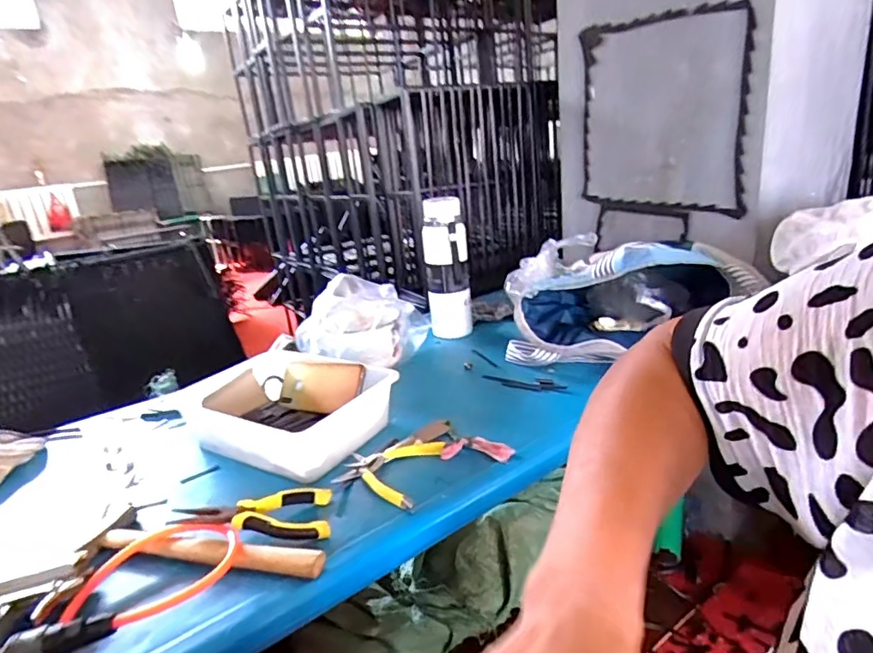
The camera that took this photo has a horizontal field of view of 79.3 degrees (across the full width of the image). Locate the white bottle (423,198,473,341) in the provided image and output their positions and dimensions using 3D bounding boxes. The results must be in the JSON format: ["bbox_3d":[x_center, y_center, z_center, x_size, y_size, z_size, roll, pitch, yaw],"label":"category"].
[{"bbox_3d":[0.022,-0.122,1.080,0.088,0.267,0.081,-6,18,3],"label":"white bottle"}]

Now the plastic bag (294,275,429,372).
[{"bbox_3d":[-0.131,-0.004,0.989,0.183,0.136,0.246,11,25,43],"label":"plastic bag"}]

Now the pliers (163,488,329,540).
[{"bbox_3d":[-0.191,0.205,0.557,0.154,0.035,0.077,-9,18,-7],"label":"pliers"}]

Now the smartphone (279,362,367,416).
[{"bbox_3d":[-0.183,0.093,0.813,0.172,0.077,0.010,0,-20,34],"label":"smartphone"}]

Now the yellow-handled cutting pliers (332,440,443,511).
[{"bbox_3d":[-0.061,0.172,0.638,0.113,0.013,0.120,0,19,20],"label":"yellow-handled cutting pliers"}]

